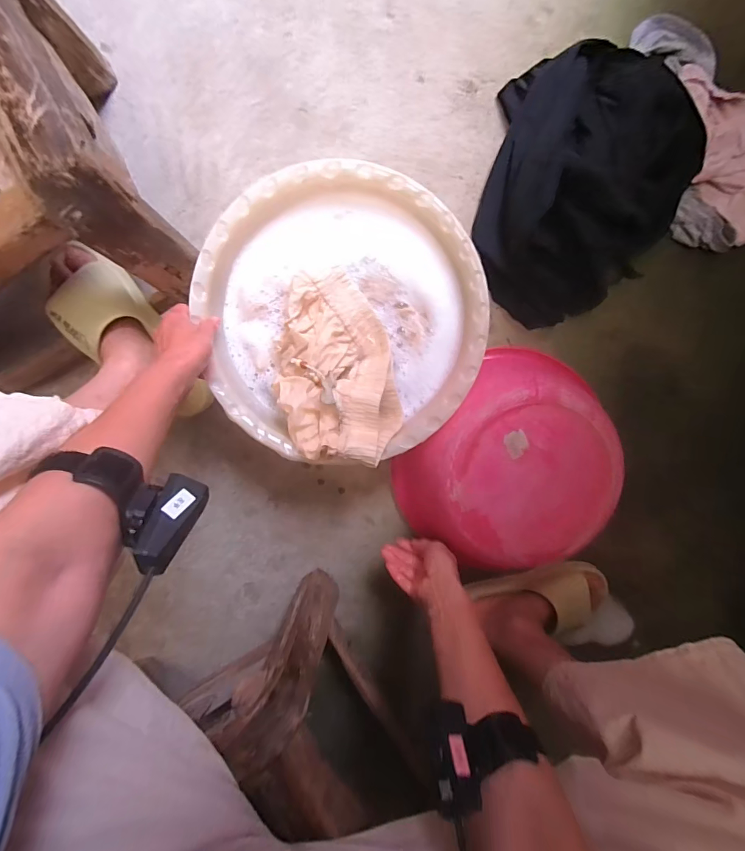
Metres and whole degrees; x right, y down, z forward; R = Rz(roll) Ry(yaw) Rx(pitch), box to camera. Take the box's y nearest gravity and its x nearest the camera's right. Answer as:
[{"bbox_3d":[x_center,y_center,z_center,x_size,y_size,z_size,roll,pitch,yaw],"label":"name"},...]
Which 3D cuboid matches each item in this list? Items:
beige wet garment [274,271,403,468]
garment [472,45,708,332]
[{"bbox_3d":[-0.047,-0.072,0.518,0.146,0.089,0.227,-10,97,1],"label":"beige wet garment"},{"bbox_3d":[0.297,-0.333,0.569,0.252,0.116,0.367,11,97,-1],"label":"garment"}]

